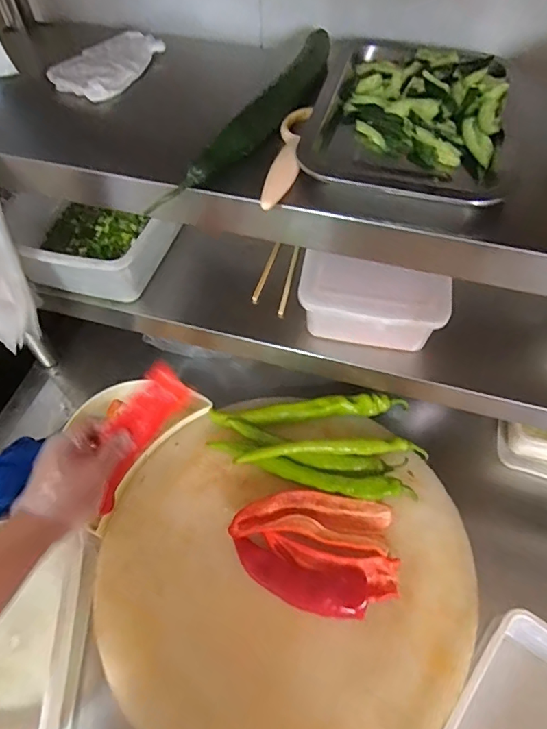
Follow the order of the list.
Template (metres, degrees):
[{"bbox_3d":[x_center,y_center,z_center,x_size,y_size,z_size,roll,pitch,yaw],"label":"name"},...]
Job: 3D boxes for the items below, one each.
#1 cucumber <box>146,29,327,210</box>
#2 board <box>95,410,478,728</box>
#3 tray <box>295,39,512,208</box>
[{"bbox_3d":[-0.009,-0.255,0.483,0.043,0.031,0.326,23,59,16],"label":"cucumber"},{"bbox_3d":[0.015,0.267,0.611,0.453,0.040,0.418,0,56,1],"label":"board"},{"bbox_3d":[0.141,-0.252,0.495,0.189,0.033,0.239,17,58,12],"label":"tray"}]

